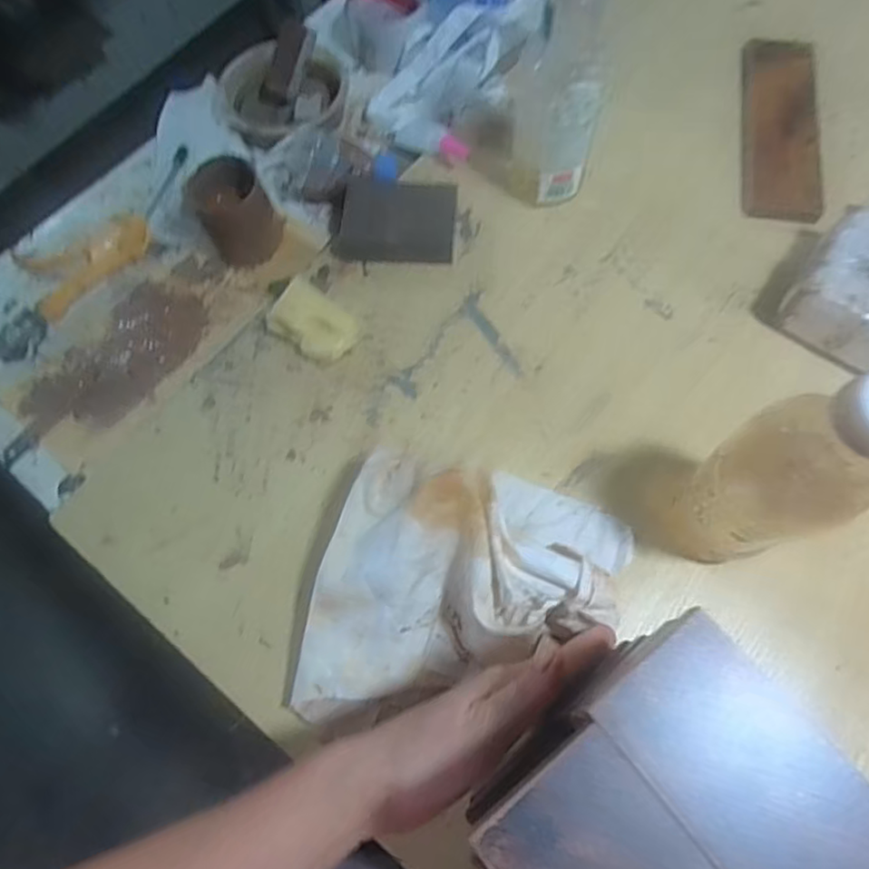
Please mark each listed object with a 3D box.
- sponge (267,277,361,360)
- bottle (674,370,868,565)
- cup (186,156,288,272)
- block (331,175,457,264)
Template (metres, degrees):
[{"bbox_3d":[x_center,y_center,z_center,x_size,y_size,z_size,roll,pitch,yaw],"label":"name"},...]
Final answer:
[{"bbox_3d":[-0.097,-0.088,0.506,0.064,0.033,0.043,32,73,13],"label":"sponge"},{"bbox_3d":[0.192,0.028,0.358,0.059,0.209,0.068,-25,70,-8],"label":"bottle"},{"bbox_3d":[-0.171,-0.195,0.548,0.064,0.061,0.074,-27,70,-9],"label":"cup"},{"bbox_3d":[-0.031,-0.181,0.545,0.097,0.034,0.068,8,69,5],"label":"block"}]

